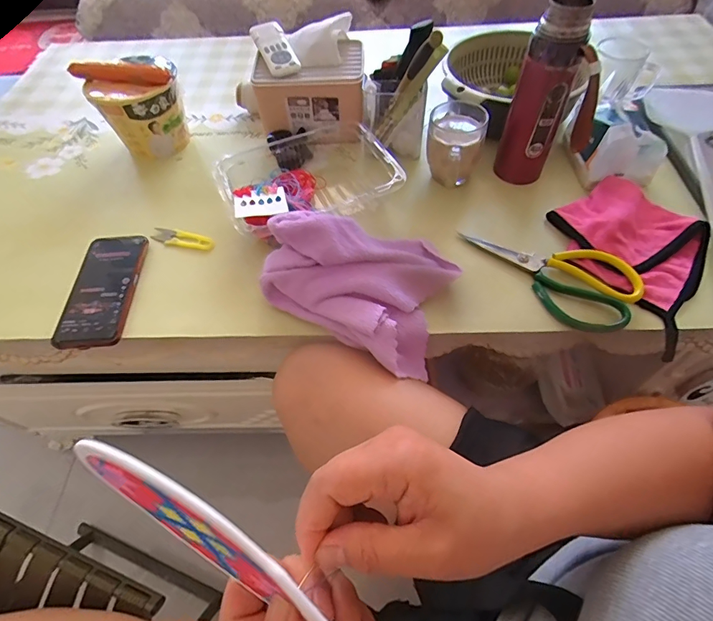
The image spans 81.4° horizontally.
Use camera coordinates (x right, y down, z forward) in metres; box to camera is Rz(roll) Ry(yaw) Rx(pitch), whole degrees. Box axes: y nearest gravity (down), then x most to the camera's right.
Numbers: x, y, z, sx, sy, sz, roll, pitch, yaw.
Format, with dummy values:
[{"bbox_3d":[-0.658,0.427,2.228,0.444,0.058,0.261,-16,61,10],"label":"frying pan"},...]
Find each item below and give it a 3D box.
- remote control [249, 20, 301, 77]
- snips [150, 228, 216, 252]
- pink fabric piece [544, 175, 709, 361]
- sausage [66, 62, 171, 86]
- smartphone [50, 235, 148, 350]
[{"bbox_3d":[-0.126,-0.401,0.632,0.049,0.023,0.126,-19,57,-10],"label":"remote control"},{"bbox_3d":[-0.238,-0.098,0.568,0.091,0.007,0.027,9,56,8],"label":"snips"},{"bbox_3d":[0.349,-0.078,0.506,0.156,0.026,0.206,-28,59,-16],"label":"pink fabric piece"},{"bbox_3d":[-0.348,-0.343,0.596,0.147,0.029,0.023,4,56,5],"label":"sausage"},{"bbox_3d":[-0.317,-0.030,0.516,0.078,0.009,0.164,-4,55,0],"label":"smartphone"}]

